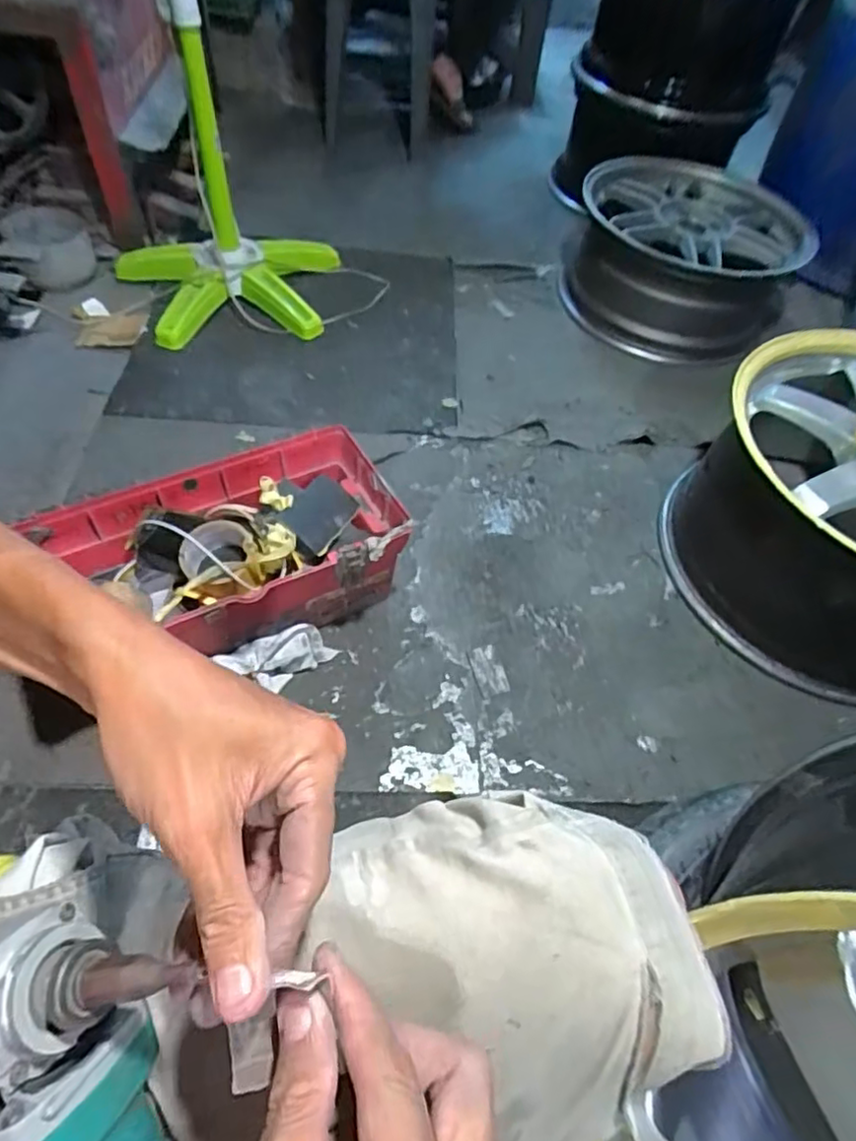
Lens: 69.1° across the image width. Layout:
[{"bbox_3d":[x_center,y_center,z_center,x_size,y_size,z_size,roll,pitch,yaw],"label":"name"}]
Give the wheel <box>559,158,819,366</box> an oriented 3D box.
[{"bbox_3d":[0.531,-0.668,1.309,0.447,0.191,0.477,4,53,-5],"label":"wheel"}]

